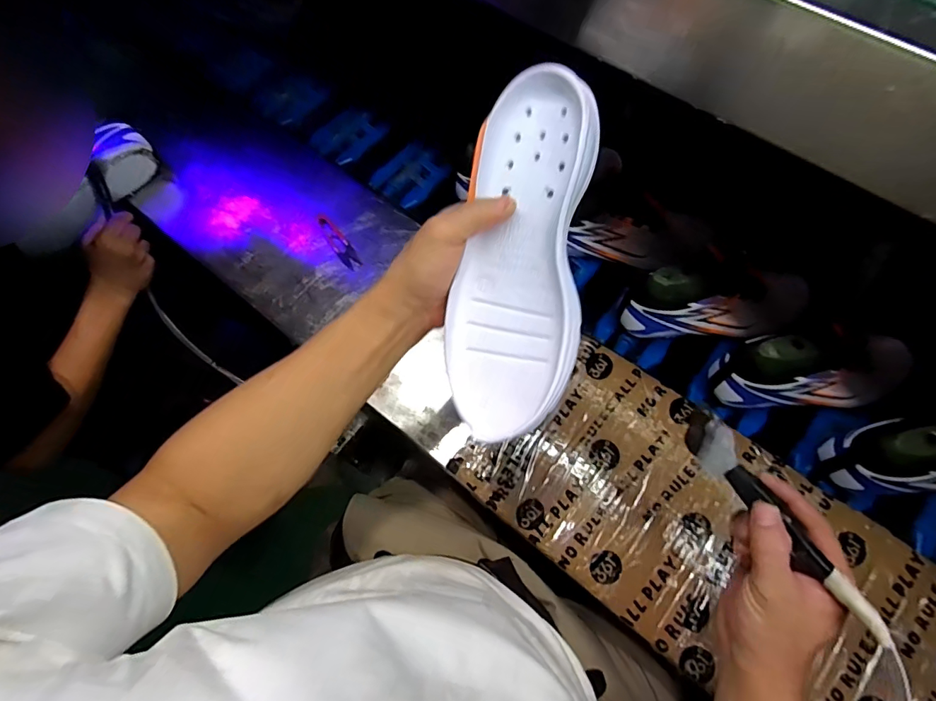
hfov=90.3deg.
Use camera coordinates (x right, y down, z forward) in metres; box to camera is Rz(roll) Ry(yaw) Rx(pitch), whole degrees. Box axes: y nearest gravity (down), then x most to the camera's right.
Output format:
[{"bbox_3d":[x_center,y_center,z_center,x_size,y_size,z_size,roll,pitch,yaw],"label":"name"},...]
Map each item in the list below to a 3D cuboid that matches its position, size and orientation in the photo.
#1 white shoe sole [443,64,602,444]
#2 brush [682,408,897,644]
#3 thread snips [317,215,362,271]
[{"bbox_3d":[0.039,-0.069,0.340,0.091,0.031,0.259,8,88,8],"label":"white shoe sole"},{"bbox_3d":[0.221,0.117,0.333,0.023,0.028,0.173,-26,58,-11],"label":"brush"},{"bbox_3d":[-0.180,-0.152,0.643,0.023,0.015,0.100,-32,64,-14],"label":"thread snips"}]

